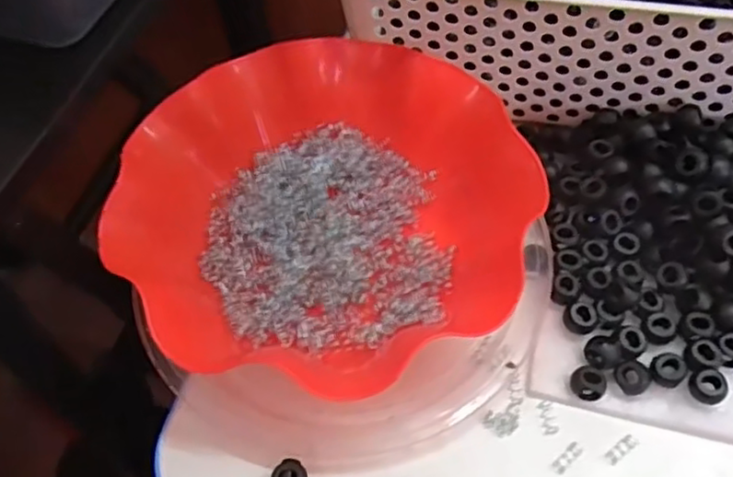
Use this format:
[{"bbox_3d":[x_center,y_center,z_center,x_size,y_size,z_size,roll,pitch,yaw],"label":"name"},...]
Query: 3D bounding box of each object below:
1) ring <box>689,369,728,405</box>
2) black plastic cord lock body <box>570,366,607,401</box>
[{"bbox_3d":[0.173,0.075,0.338,0.017,0.013,0.016,-2,61,3],"label":"ring"},{"bbox_3d":[0.115,0.074,0.346,0.017,0.010,0.017,-2,61,3],"label":"black plastic cord lock body"}]

